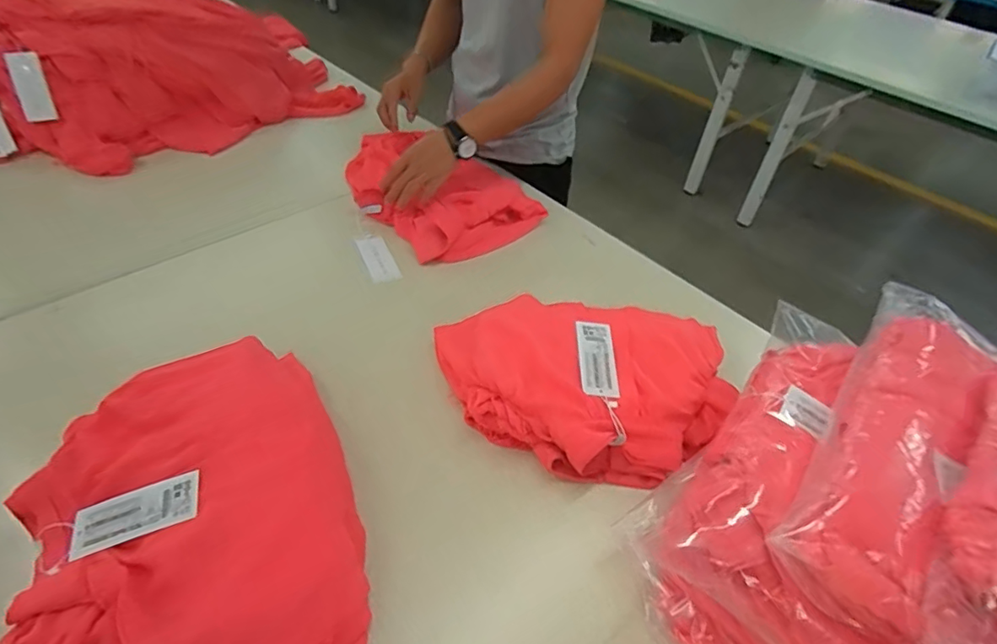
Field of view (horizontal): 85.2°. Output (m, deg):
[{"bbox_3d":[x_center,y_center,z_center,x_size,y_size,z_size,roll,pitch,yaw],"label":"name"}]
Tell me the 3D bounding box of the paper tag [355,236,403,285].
[{"bbox_3d":[-0.213,-0.114,0.958,0.049,0.008,0.108,-19,60,-19],"label":"paper tag"}]

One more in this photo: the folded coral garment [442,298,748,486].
[{"bbox_3d":[0.111,0.087,0.747,0.400,0.072,0.253,4,45,-3],"label":"folded coral garment"}]

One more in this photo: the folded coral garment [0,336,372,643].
[{"bbox_3d":[-0.304,0.204,0.554,0.276,0.106,0.386,-20,51,-24],"label":"folded coral garment"}]

